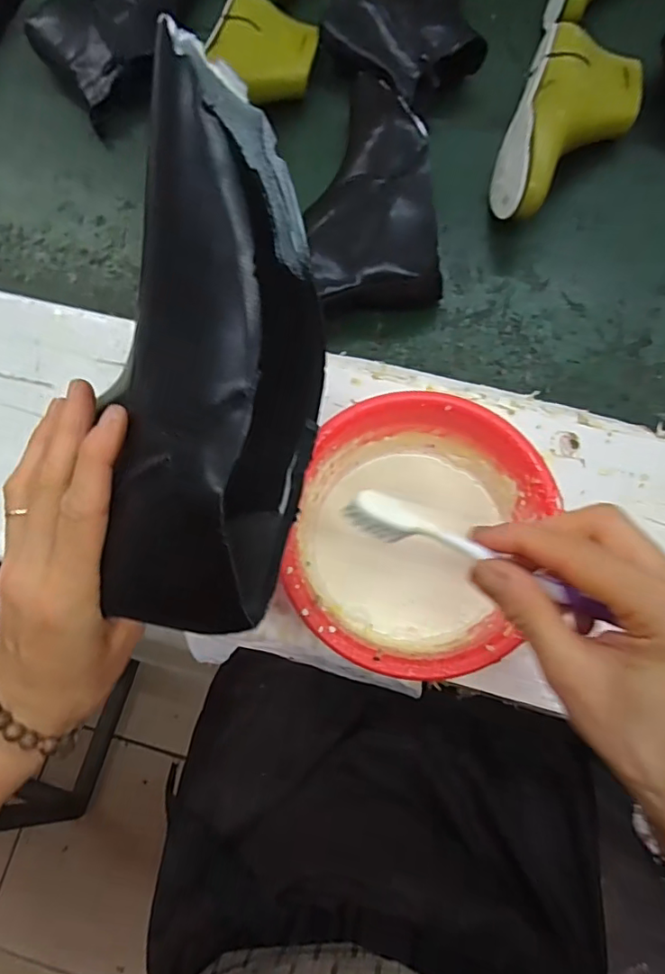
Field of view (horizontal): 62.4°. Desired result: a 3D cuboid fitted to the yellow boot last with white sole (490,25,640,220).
[{"bbox_3d":[0.231,-0.349,0.534,0.111,0.073,0.231,21,77,7],"label":"yellow boot last with white sole"}]

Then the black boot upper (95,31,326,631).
[{"bbox_3d":[-0.052,-0.056,0.255,0.083,0.083,0.243,5,96,3],"label":"black boot upper"}]

